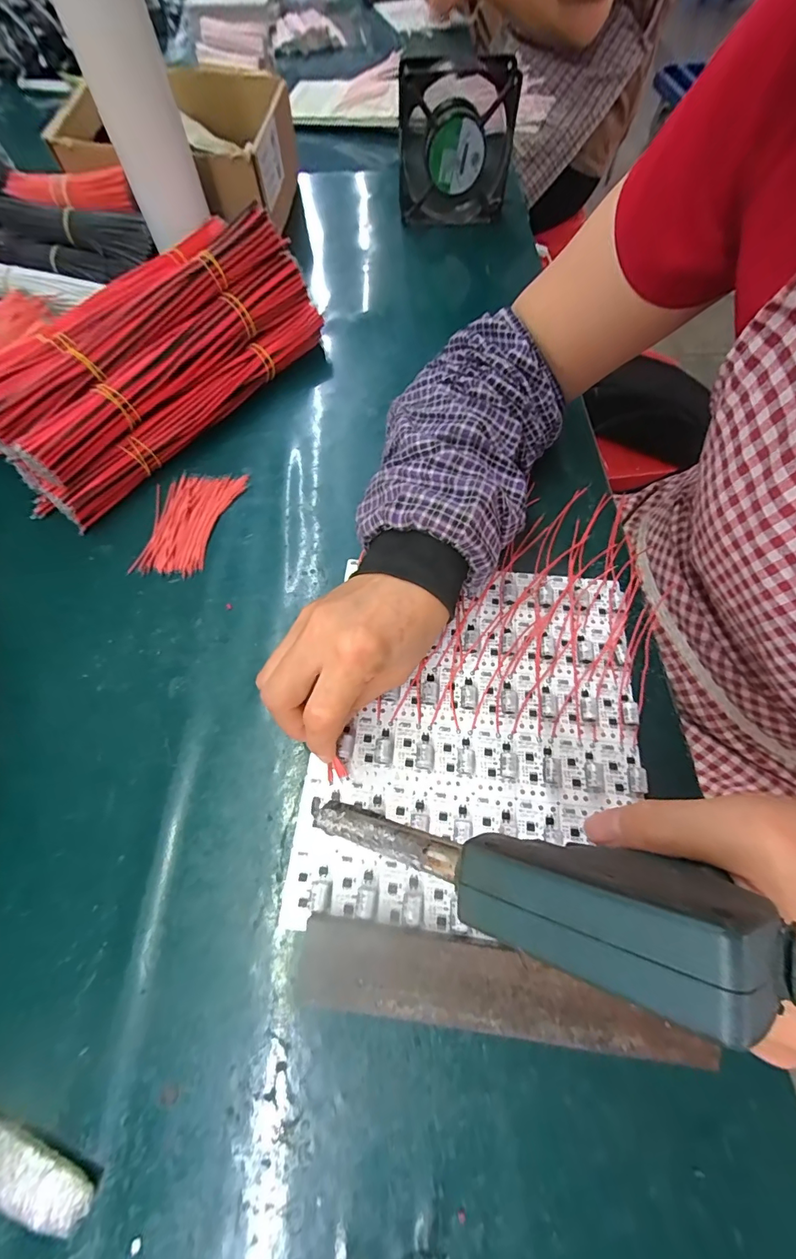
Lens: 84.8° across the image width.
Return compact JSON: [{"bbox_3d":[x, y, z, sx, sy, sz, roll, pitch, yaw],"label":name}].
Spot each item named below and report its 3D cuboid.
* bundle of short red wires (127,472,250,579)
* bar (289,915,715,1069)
[{"bbox_3d":[-0.169,-0.088,0.353,0.072,0.004,0.097,2,65,2],"label":"bundle of short red wires"},{"bbox_3d":[0.046,0.175,0.217,0.189,0.018,0.036,5,65,3],"label":"bar"}]

